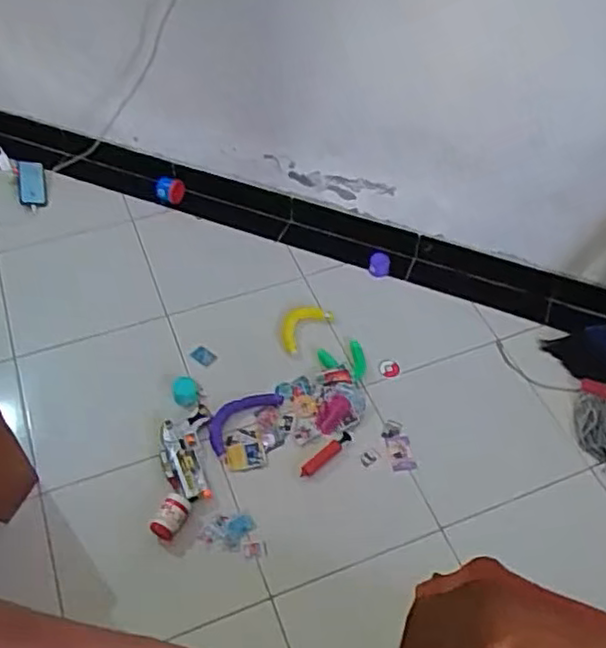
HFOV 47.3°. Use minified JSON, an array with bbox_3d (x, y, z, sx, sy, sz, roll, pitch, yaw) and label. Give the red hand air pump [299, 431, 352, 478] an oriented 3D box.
[{"bbox_3d":[0.053,0.305,1.609,0.146,0.033,0.031,-31,59,-24],"label":"red hand air pump"}]

